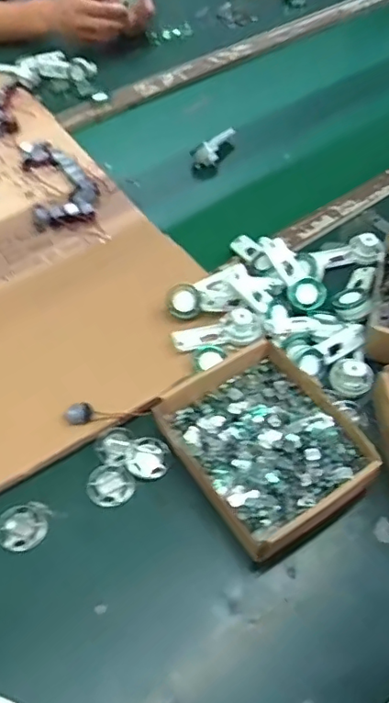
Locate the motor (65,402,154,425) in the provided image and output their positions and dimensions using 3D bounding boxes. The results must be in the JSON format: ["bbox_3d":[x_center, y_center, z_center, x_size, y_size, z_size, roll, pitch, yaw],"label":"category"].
[{"bbox_3d":[-0.085,0.061,0.543,0.081,0.025,0.018,-6,53,-3],"label":"motor"}]

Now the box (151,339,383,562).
[{"bbox_3d":[0.063,0.087,0.525,0.147,0.051,0.181,-28,57,-19],"label":"box"}]

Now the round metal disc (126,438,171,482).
[{"bbox_3d":[-0.045,0.103,0.531,0.038,0.008,0.041,6,60,-11],"label":"round metal disc"}]

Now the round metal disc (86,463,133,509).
[{"bbox_3d":[-0.079,0.127,0.518,0.040,0.010,0.041,-1,53,1],"label":"round metal disc"}]

